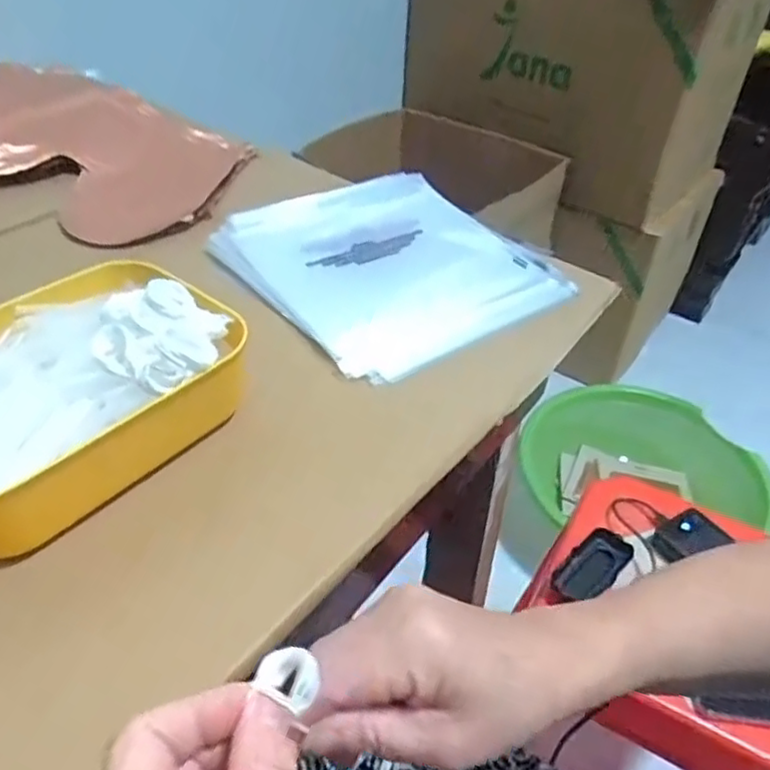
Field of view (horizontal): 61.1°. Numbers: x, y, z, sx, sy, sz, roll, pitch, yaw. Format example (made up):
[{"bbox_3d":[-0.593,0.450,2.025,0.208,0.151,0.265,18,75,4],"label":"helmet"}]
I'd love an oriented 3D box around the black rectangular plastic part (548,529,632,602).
[{"bbox_3d":[0.240,0.207,0.754,0.111,0.018,0.052,-31,52,-33],"label":"black rectangular plastic part"}]

